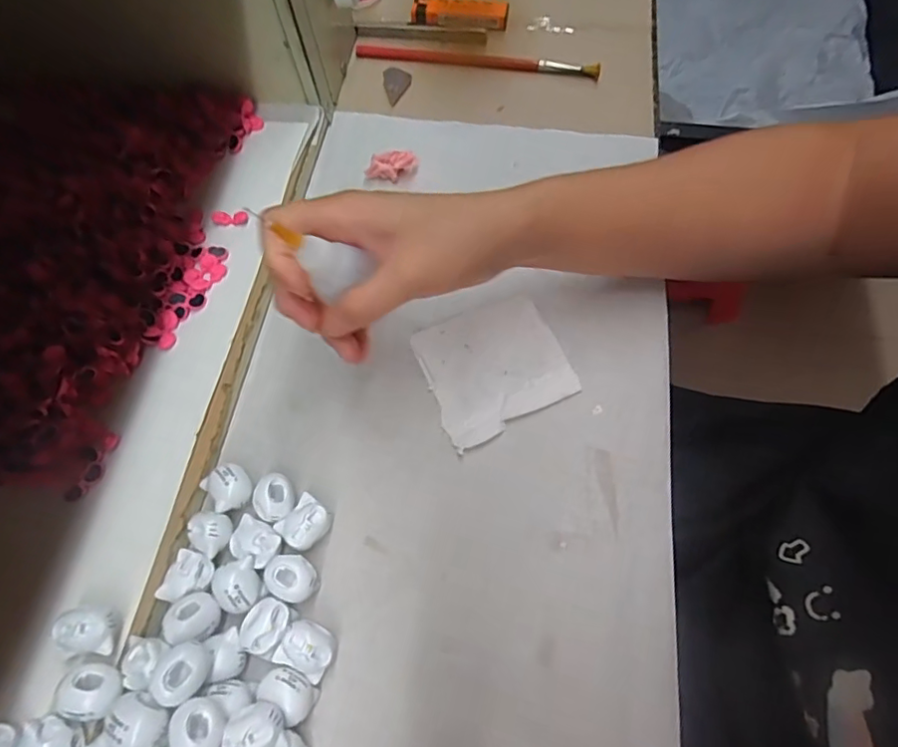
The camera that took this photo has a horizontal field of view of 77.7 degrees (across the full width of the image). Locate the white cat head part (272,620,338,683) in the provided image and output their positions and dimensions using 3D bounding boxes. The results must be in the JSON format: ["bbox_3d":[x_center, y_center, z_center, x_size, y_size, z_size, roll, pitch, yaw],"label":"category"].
[{"bbox_3d":[-0.067,0.131,0.267,0.025,0.019,0.022,26,69,14],"label":"white cat head part"}]

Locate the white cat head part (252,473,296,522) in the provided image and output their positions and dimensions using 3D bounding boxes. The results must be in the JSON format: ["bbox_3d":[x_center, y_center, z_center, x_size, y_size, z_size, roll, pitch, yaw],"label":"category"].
[{"bbox_3d":[-0.093,0.067,0.298,0.021,0.020,0.024,-24,66,-9],"label":"white cat head part"}]

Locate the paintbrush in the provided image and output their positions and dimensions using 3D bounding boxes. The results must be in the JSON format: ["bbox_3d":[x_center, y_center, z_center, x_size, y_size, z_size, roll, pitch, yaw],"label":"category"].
[{"bbox_3d":[0.021,-0.249,0.445,0.194,0.015,0.009,11,66,7],"label":"paintbrush"}]

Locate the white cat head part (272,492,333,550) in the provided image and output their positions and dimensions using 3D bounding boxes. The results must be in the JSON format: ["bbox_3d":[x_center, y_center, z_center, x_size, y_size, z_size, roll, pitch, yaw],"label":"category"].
[{"bbox_3d":[-0.074,0.080,0.293,0.022,0.019,0.024,36,71,17],"label":"white cat head part"}]

